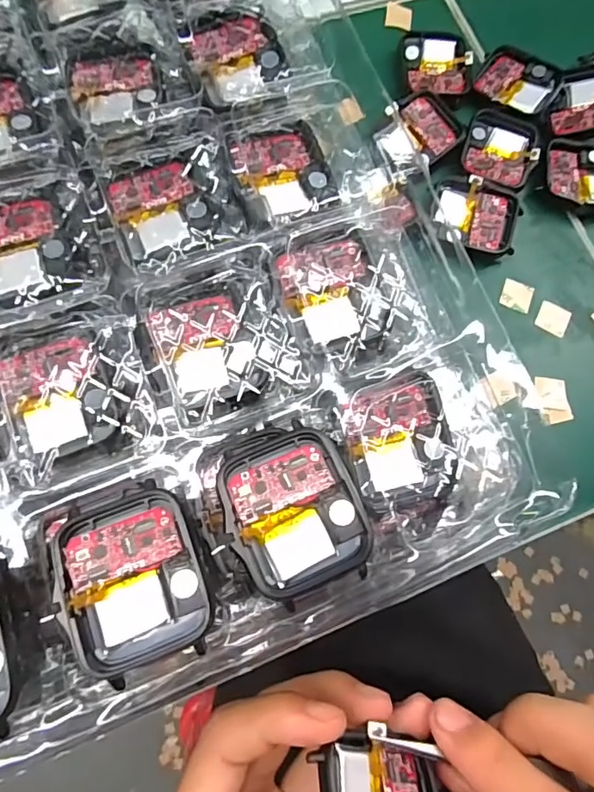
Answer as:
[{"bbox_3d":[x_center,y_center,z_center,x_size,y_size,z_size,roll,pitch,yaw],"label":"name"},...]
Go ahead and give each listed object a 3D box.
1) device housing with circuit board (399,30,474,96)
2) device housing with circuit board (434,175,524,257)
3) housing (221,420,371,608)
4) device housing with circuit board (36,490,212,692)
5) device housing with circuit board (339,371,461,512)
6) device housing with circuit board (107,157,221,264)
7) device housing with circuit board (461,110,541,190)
[{"bbox_3d":[0.076,-0.183,0.275,0.038,0.008,0.044,1,75,-4],"label":"device housing with circuit board"},{"bbox_3d":[0.090,-0.090,0.256,0.042,0.017,0.035,17,75,0],"label":"device housing with circuit board"},{"bbox_3d":[-0.001,0.033,0.149,0.037,0.008,0.047,-21,78,-9],"label":"housing"},{"bbox_3d":[-0.046,0.051,0.138,0.038,0.007,0.045,-19,78,-9],"label":"device housing with circuit board"},{"bbox_3d":[0.034,0.015,0.168,0.034,0.010,0.042,-12,77,-7],"label":"device housing with circuit board"},{"bbox_3d":[-0.047,-0.068,0.184,0.038,0.007,0.036,-18,77,-9],"label":"device housing with circuit board"},{"bbox_3d":[0.107,-0.130,0.264,0.039,0.008,0.046,11,75,-1],"label":"device housing with circuit board"}]

